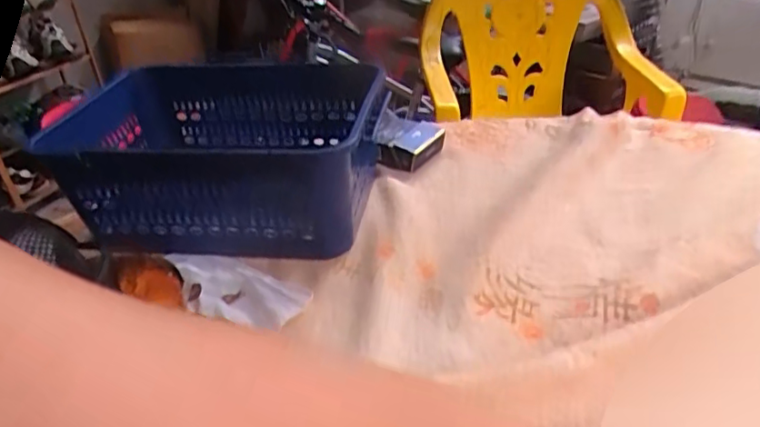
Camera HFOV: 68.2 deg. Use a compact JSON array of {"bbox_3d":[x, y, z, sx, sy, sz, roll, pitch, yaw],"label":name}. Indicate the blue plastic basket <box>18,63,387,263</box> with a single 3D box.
[{"bbox_3d":[-0.124,-0.045,0.454,0.246,0.106,0.160,1,35,6],"label":"blue plastic basket"}]

